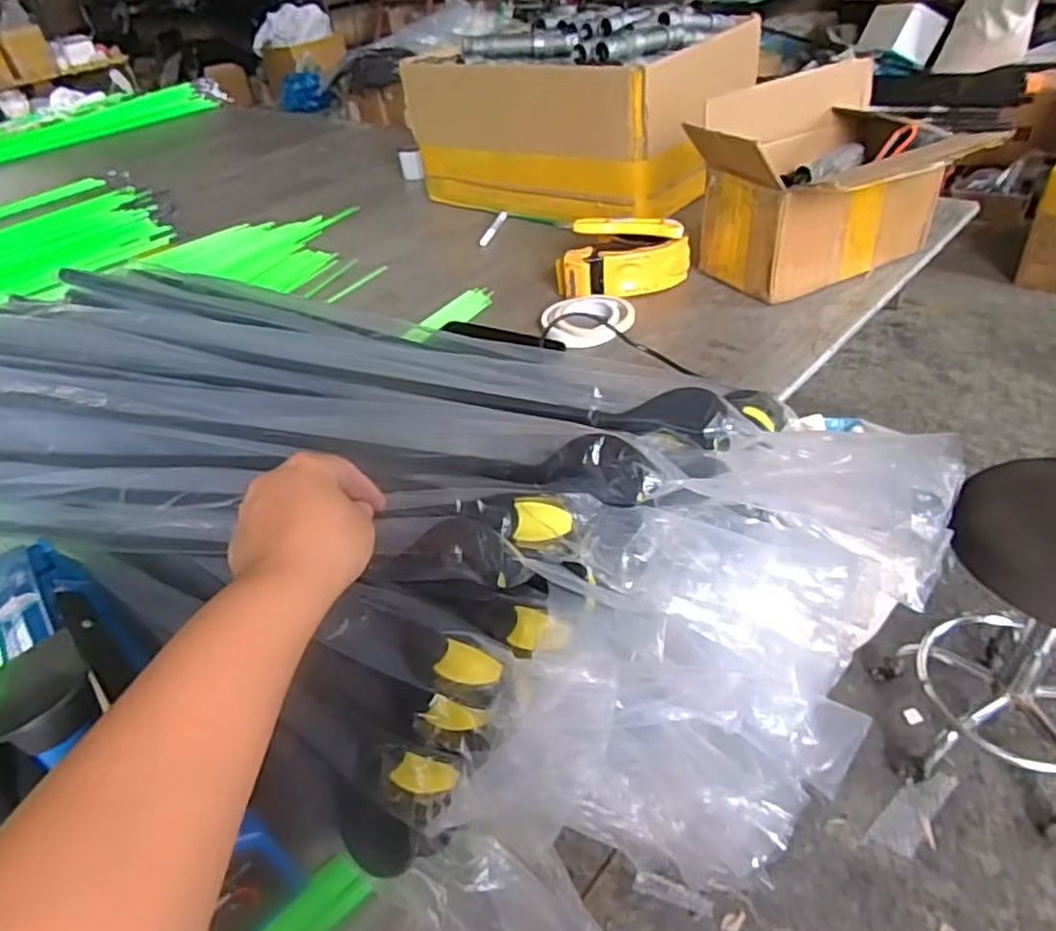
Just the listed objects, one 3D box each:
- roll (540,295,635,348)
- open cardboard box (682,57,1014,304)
[{"bbox_3d":[0.073,-0.179,0.838,0.106,0.026,0.106,1,40,11],"label":"roll"},{"bbox_3d":[0.365,-0.335,0.836,0.285,0.188,0.222,-21,41,-16],"label":"open cardboard box"}]

